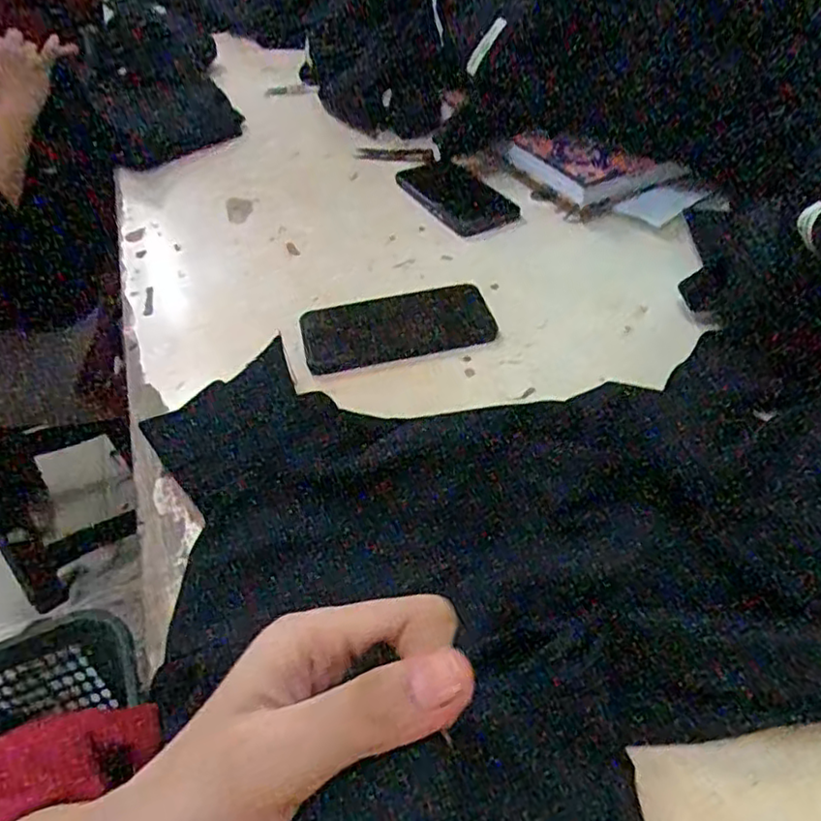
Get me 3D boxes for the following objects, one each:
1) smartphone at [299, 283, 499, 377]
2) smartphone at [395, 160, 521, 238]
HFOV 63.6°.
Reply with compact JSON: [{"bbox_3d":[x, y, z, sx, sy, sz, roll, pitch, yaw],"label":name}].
[{"bbox_3d":[-0.011,-0.075,0.586,0.167,0.012,0.078,-11,56,-11],"label":"smartphone"},{"bbox_3d":[0.053,-0.246,0.758,0.084,0.004,0.151,-32,59,-20],"label":"smartphone"}]

